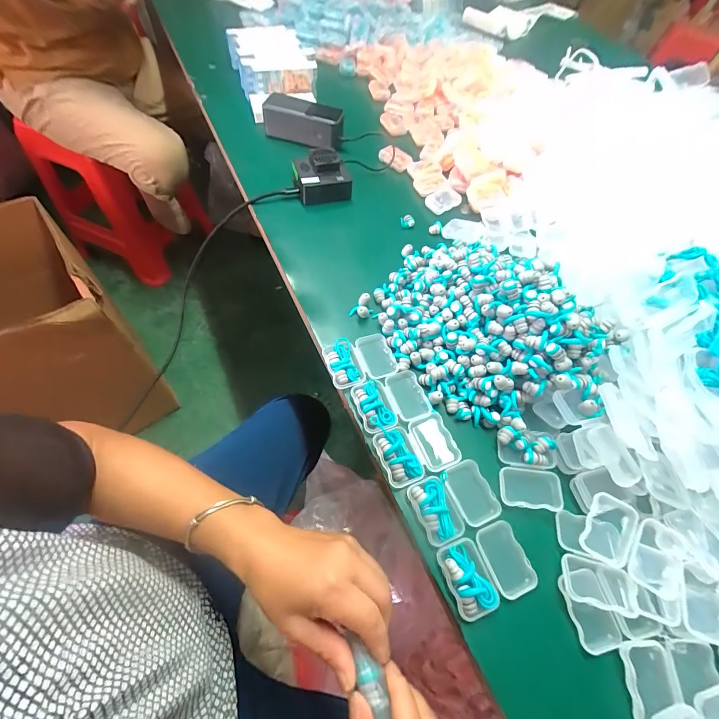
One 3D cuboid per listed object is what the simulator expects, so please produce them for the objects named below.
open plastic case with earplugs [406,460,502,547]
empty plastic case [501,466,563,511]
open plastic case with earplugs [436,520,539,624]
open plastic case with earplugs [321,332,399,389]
[{"bbox_3d":[0.088,0.131,0.330,0.074,0.014,0.055,-17,62,-16],"label":"open plastic case with earplugs"},{"bbox_3d":[0.164,0.125,0.345,0.055,0.016,0.036,9,58,-1],"label":"empty plastic case"},{"bbox_3d":[0.110,0.178,0.304,0.074,0.017,0.056,-16,62,-16],"label":"open plastic case with earplugs"},{"bbox_3d":[0.001,-0.001,0.400,0.076,0.017,0.057,-17,62,-16],"label":"open plastic case with earplugs"}]

